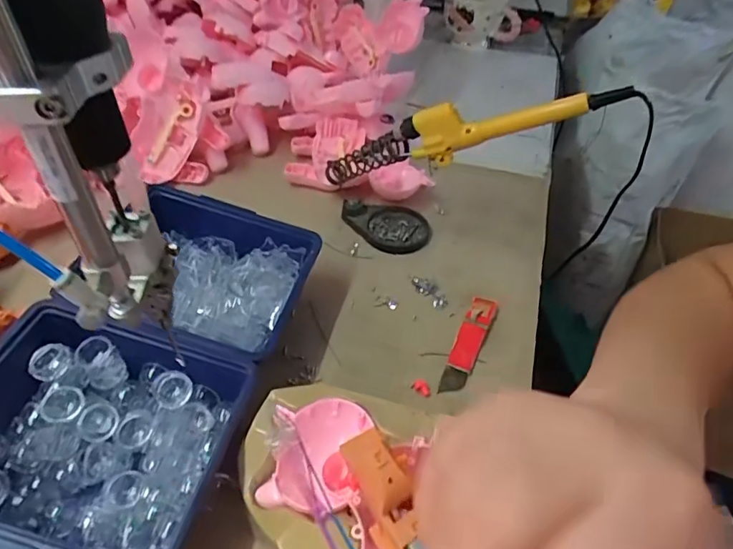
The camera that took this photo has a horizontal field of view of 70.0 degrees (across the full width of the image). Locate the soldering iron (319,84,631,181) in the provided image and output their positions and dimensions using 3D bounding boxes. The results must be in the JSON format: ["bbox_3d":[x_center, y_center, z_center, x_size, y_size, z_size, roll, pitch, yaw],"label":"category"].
[{"bbox_3d":[0.070,-0.123,0.448,0.269,0.051,0.034,-7,31,32],"label":"soldering iron"}]

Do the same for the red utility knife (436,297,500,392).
[{"bbox_3d":[0.088,0.056,0.442,0.022,0.012,0.105,20,42,16],"label":"red utility knife"}]

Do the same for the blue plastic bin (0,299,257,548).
[{"bbox_3d":[-0.169,0.107,0.330,0.157,0.071,0.143,13,39,7],"label":"blue plastic bin"}]

